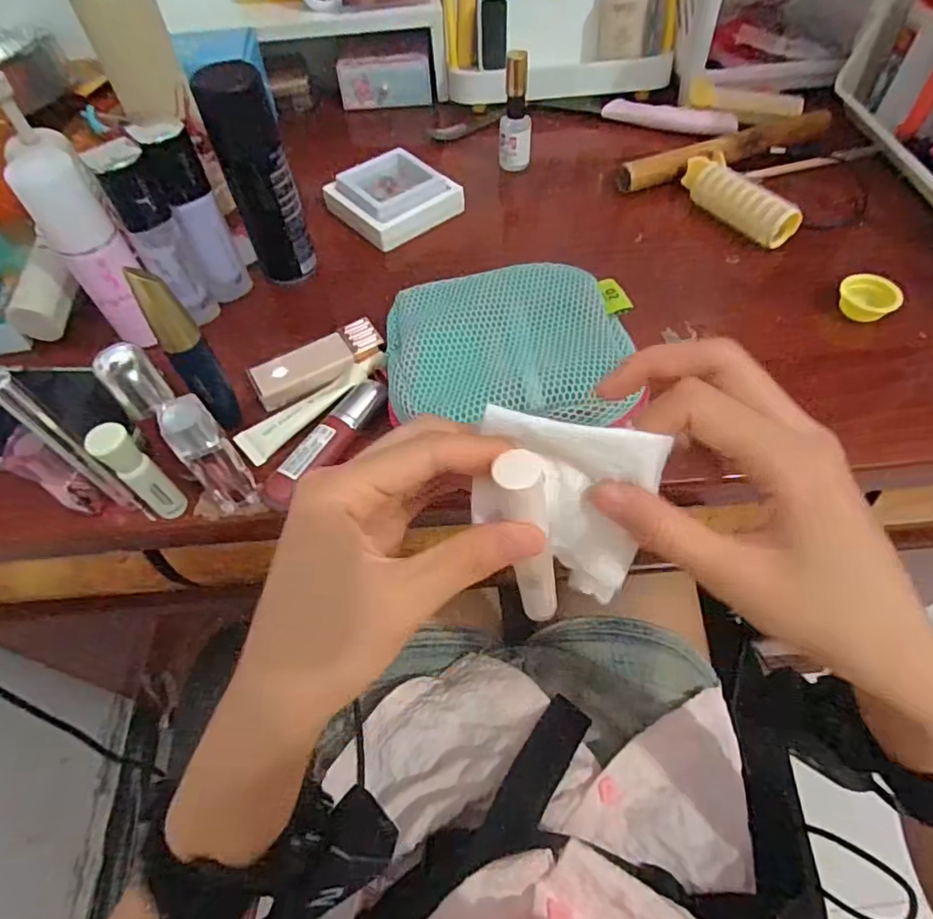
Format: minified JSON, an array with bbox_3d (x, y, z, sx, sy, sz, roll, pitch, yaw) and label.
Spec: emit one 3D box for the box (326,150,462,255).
[{"bbox_3d":[-0.063,-0.227,0.486,0.092,0.029,0.080,-34,61,-19],"label":"box"}]

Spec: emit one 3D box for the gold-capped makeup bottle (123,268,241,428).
[{"bbox_3d":[-0.153,-0.056,0.316,0.022,0.110,0.018,-33,61,-18],"label":"gold-capped makeup bottle"}]

